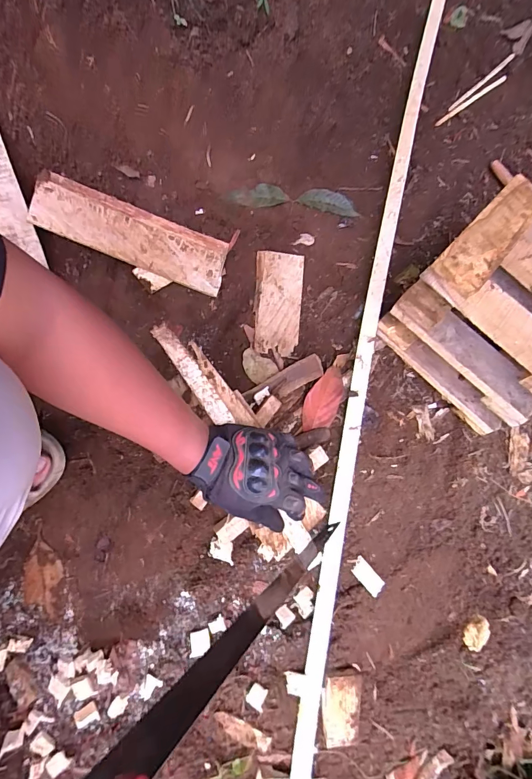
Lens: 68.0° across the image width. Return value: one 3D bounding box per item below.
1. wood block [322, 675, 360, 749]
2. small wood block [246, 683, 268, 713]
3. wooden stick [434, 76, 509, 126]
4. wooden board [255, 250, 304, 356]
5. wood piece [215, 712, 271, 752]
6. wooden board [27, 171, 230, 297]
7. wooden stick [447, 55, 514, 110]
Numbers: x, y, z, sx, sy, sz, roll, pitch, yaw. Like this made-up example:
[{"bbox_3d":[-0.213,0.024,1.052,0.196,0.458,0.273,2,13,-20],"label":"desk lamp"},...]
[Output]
[{"bbox_3d":[0.105,0.446,0.545,0.053,0.007,0.084,2,75,-1],"label":"wood block"},{"bbox_3d":[-0.012,0.418,0.536,0.026,0.008,0.028,24,75,5],"label":"small wood block"},{"bbox_3d":[0.396,-0.558,0.764,0.199,0.007,0.010,-37,79,-11],"label":"wooden stick"},{"bbox_3d":[0.021,-0.142,0.635,0.074,0.012,0.170,2,75,-1],"label":"wooden board"},{"bbox_3d":[-0.030,0.462,0.531,0.091,0.005,0.020,38,68,-6],"label":"wood piece"},{"bbox_3d":[-0.200,-0.231,0.594,0.280,0.015,0.083,18,92,-11],"label":"wooden board"},{"bbox_3d":[0.424,-0.601,0.772,0.207,0.007,0.010,-44,80,-12],"label":"wooden stick"}]

